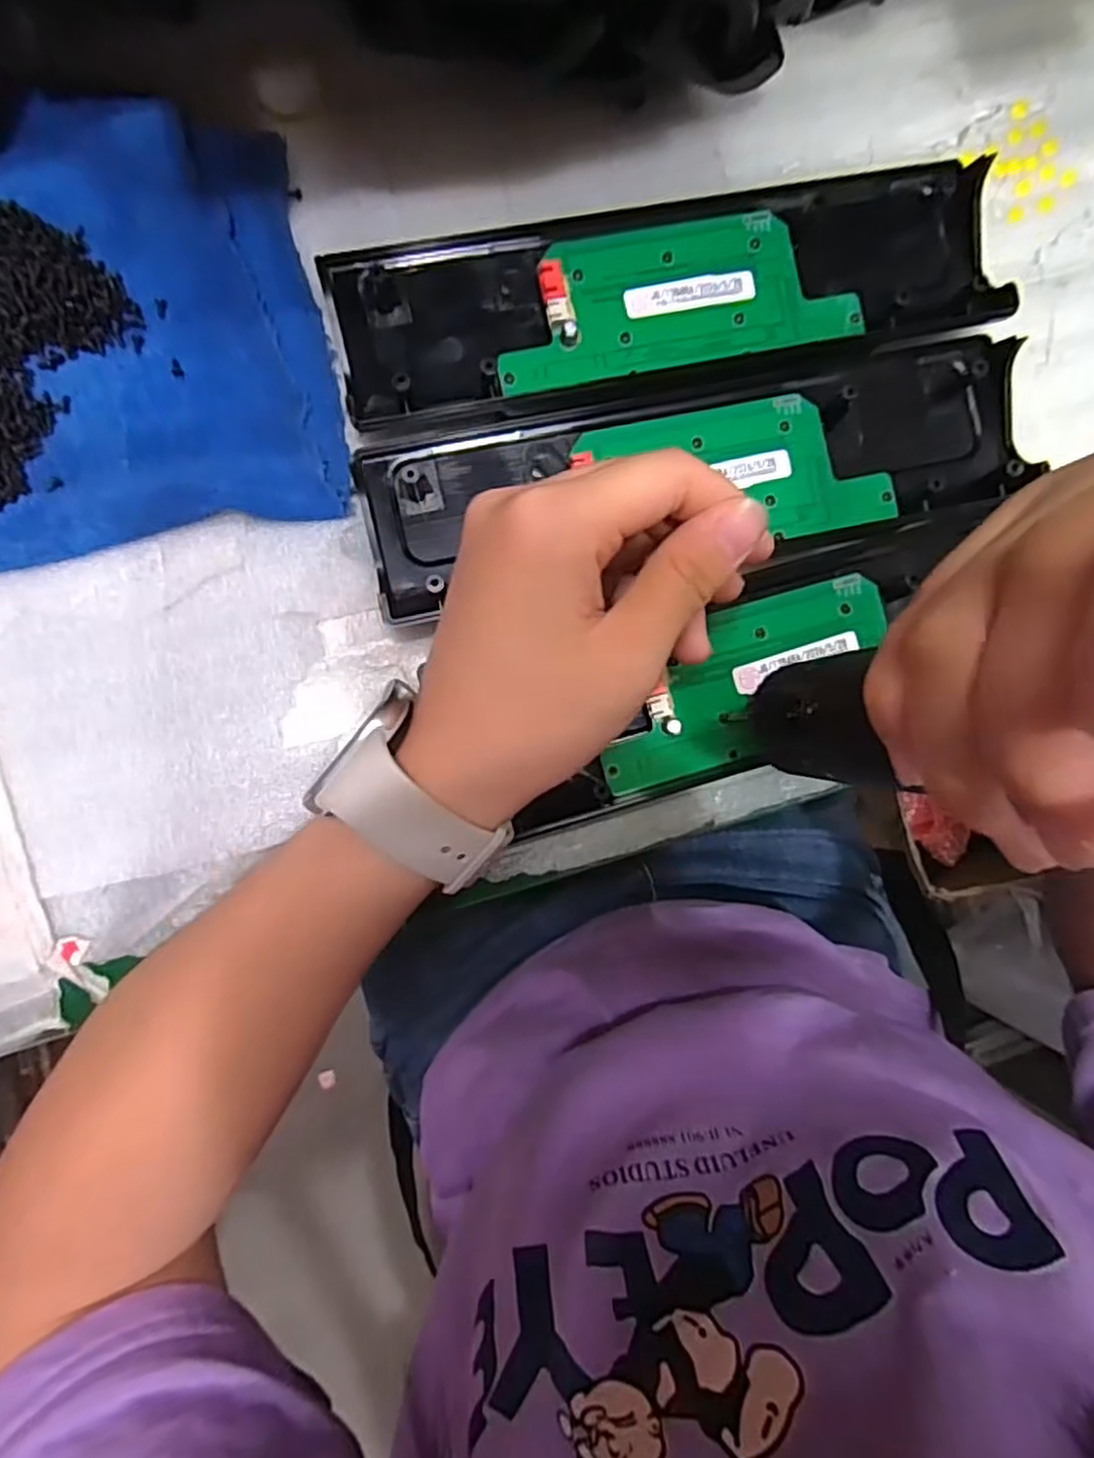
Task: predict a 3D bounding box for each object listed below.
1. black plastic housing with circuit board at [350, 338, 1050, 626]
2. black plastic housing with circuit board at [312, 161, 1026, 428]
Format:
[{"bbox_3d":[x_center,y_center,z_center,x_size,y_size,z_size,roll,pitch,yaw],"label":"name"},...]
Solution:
[{"bbox_3d":[0.058,-0.094,0.257,0.246,0.016,0.066,-12,92,-6],"label":"black plastic housing with circuit board"},{"bbox_3d":[0.046,-0.164,0.257,0.245,0.015,0.069,-12,92,-6],"label":"black plastic housing with circuit board"}]

